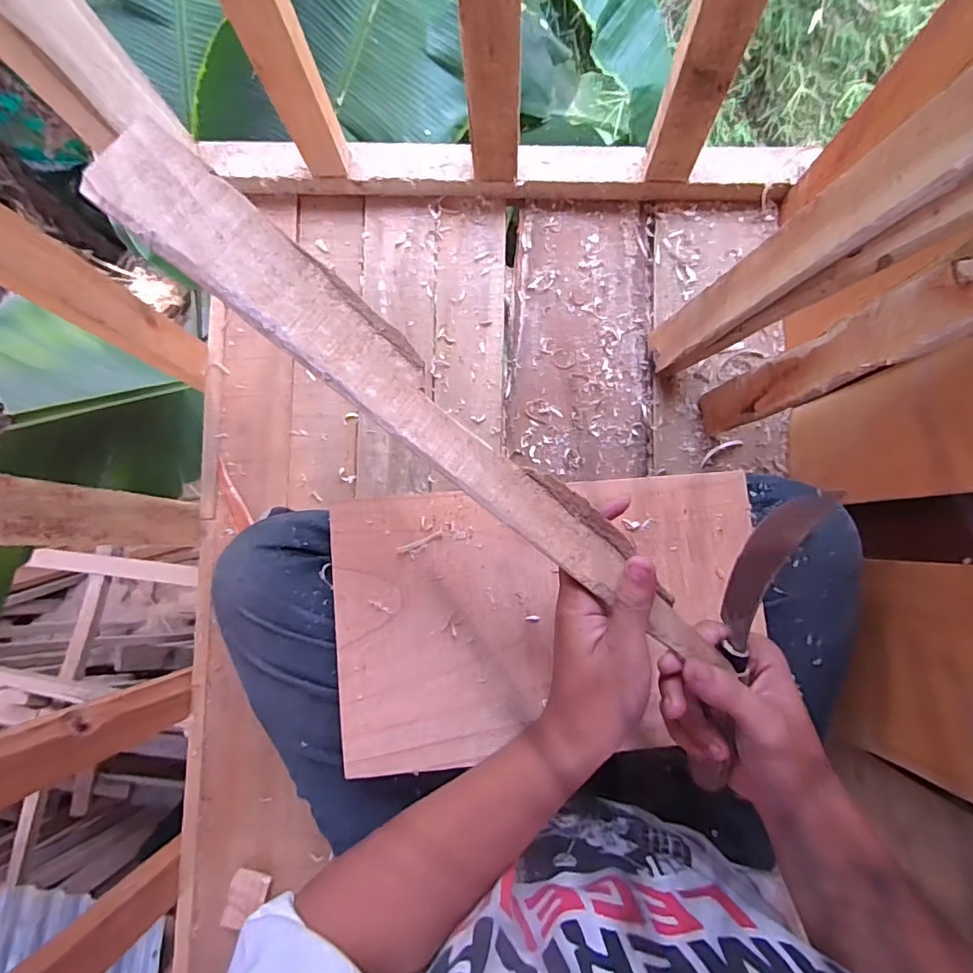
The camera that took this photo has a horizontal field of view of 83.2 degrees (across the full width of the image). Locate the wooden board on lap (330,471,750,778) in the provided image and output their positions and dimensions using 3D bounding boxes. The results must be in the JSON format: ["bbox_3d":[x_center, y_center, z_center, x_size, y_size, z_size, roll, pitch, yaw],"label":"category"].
[{"bbox_3d":[0.046,0.100,0.420,0.317,0.008,0.199,-5,84,-3],"label":"wooden board on lap"}]

